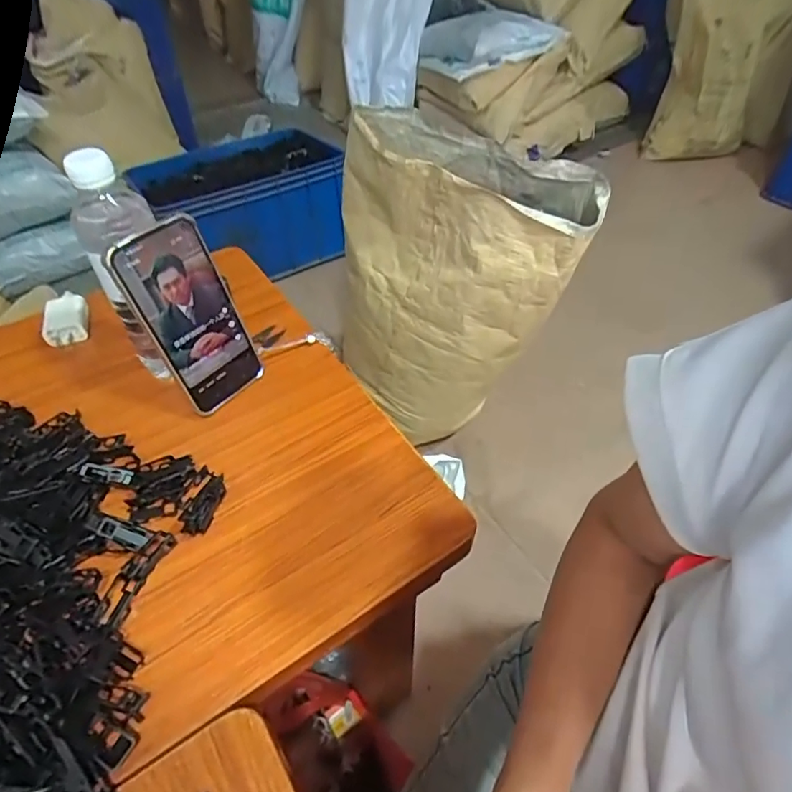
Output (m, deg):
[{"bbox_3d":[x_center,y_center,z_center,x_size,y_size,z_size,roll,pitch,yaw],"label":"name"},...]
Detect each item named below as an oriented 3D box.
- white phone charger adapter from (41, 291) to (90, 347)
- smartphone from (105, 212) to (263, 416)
[{"bbox_3d":[-0.359,-0.084,0.566,0.043,0.028,0.052,-10,51,-12],"label":"white phone charger adapter"},{"bbox_3d":[-0.178,-0.067,0.459,0.011,0.166,0.080,16,48,37],"label":"smartphone"}]

